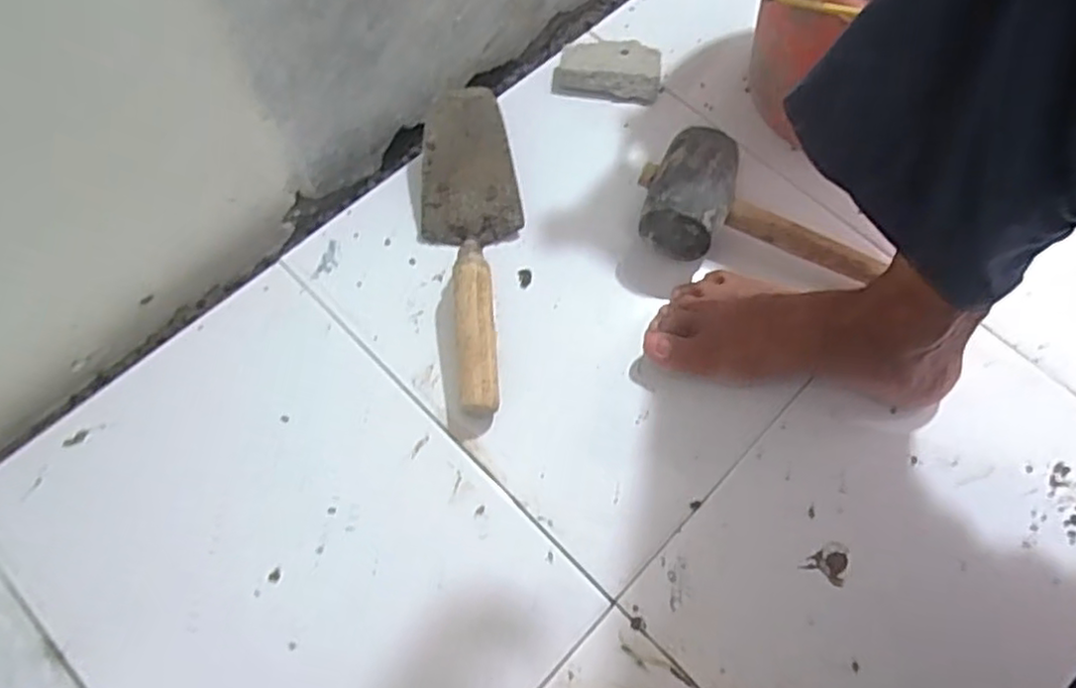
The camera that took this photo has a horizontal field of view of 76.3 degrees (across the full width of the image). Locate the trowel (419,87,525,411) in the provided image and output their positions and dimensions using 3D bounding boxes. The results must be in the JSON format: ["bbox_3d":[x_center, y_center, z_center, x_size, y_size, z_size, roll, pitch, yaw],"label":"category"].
[{"bbox_3d":[-0.057,-0.084,0.587,0.085,0.057,0.287,-3,67,-4],"label":"trowel"}]

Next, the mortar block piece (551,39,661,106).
[{"bbox_3d":[0.071,-0.277,0.689,0.103,0.022,0.066,9,67,1],"label":"mortar block piece"}]

